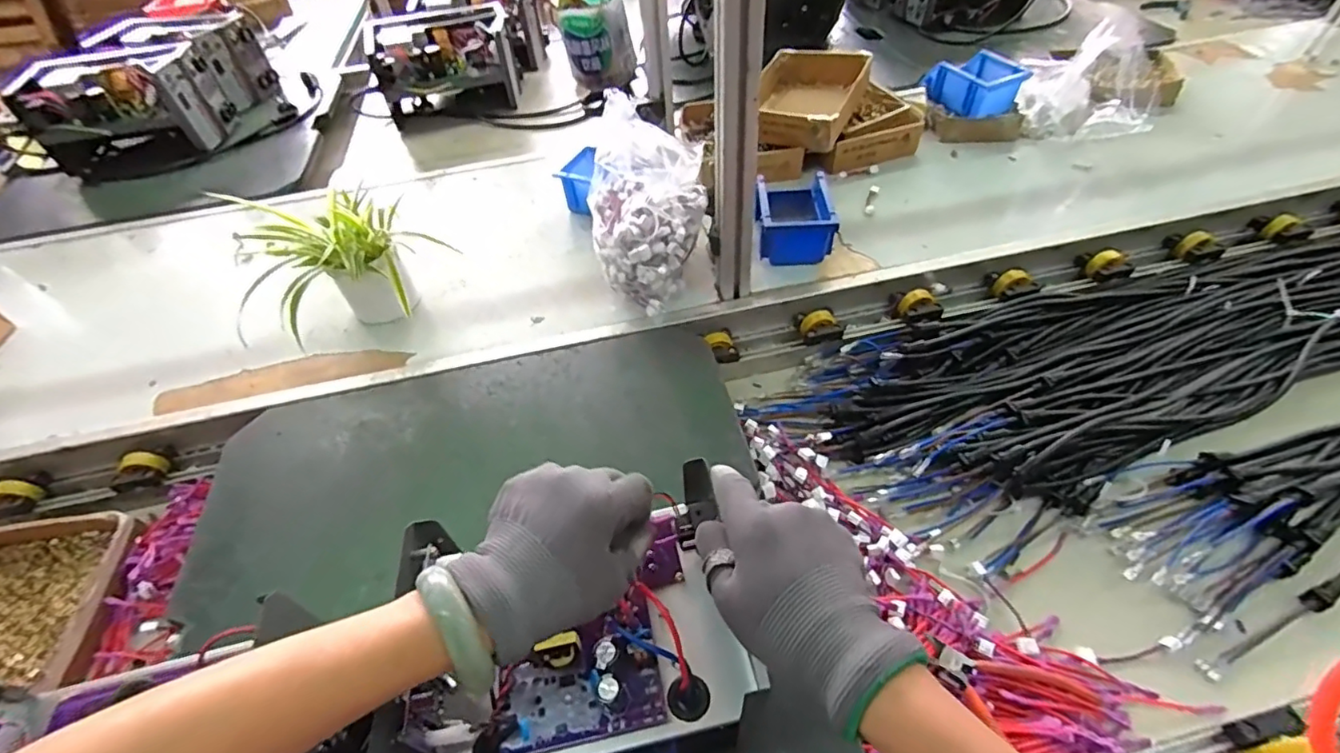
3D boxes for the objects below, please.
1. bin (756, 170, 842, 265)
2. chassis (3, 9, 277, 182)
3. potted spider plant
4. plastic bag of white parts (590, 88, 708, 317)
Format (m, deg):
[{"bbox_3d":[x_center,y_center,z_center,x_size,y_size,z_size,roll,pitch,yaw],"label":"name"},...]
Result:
[{"bbox_3d":[0.180,-0.235,0.839,0.102,0.071,0.149,0,49,5],"label":"bin"},{"bbox_3d":[-1.104,-0.629,1.261,0.340,0.187,0.423,-8,49,-2],"label":"chassis"},{"bbox_3d":[-0.456,-0.141,0.776,0.203,0.141,0.189,5,51,8],"label":"potted spider plant"},{"bbox_3d":[-0.031,-0.217,0.765,0.153,0.199,0.188,-3,49,2],"label":"plastic bag of white parts"}]

